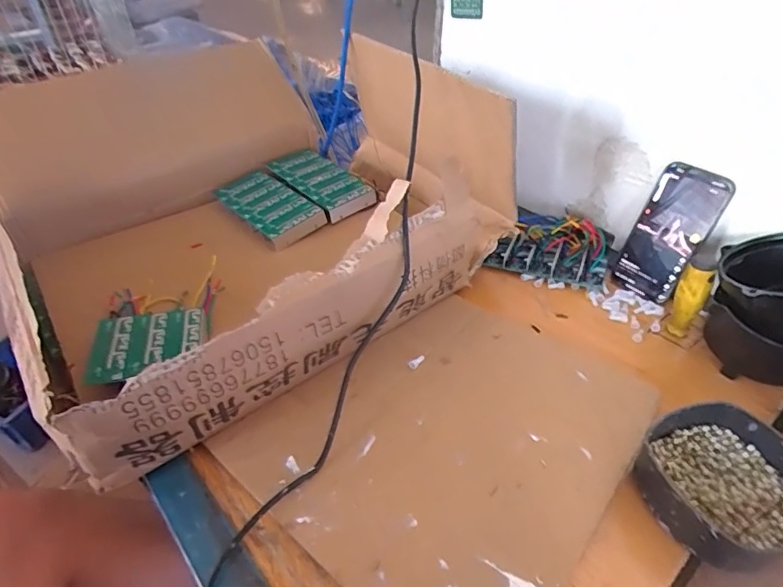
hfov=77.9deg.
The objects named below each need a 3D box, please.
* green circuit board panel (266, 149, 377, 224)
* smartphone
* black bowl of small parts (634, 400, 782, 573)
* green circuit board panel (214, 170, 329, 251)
[{"bbox_3d":[-0.105,-0.163,0.712,0.079,0.030,0.175,-32,49,-31],"label":"green circuit board panel"},{"bbox_3d":[0.337,-0.072,0.590,0.014,0.159,0.077,-6,34,-44],"label":"smartphone"},{"bbox_3d":[0.274,0.155,0.401,0.121,0.041,0.117,-20,44,-20],"label":"black bowl of small parts"},{"bbox_3d":[-0.173,-0.122,0.672,0.080,0.028,0.164,-34,50,-32],"label":"green circuit board panel"}]

